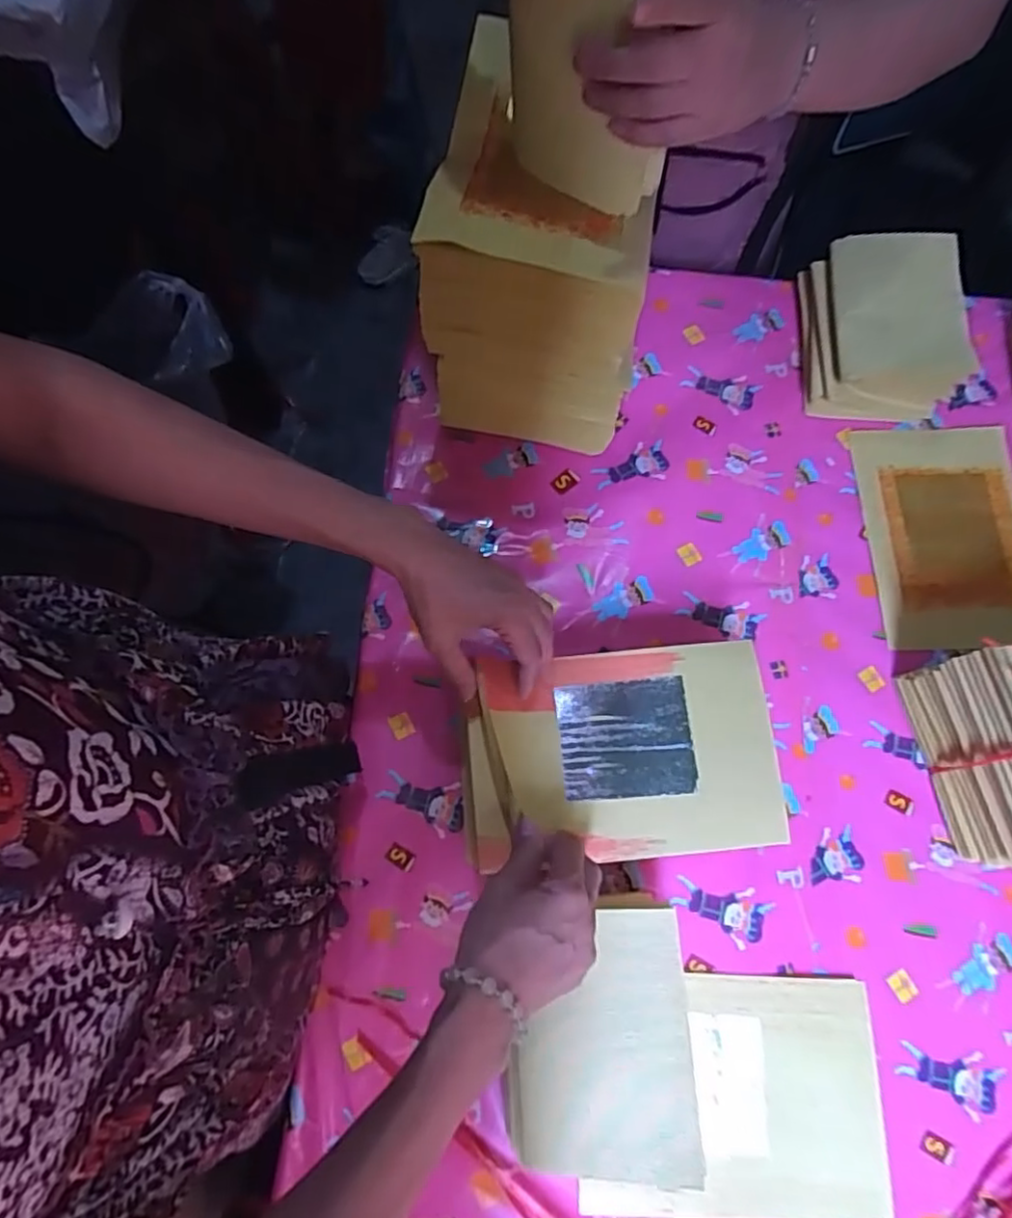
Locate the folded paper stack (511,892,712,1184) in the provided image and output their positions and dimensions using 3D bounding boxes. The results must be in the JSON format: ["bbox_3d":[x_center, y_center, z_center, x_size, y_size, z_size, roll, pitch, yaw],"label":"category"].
[{"bbox_3d":[0.062,0.285,0.446,0.116,0.034,0.162,-2,74,-1],"label":"folded paper stack"}]

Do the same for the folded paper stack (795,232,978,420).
[{"bbox_3d":[0.362,-0.279,0.652,0.108,0.101,0.165,0,74,-1],"label":"folded paper stack"}]

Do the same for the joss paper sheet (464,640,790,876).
[{"bbox_3d":[0.086,0.107,0.495,0.232,0.033,0.153,-4,75,-2],"label":"joss paper sheet"}]

